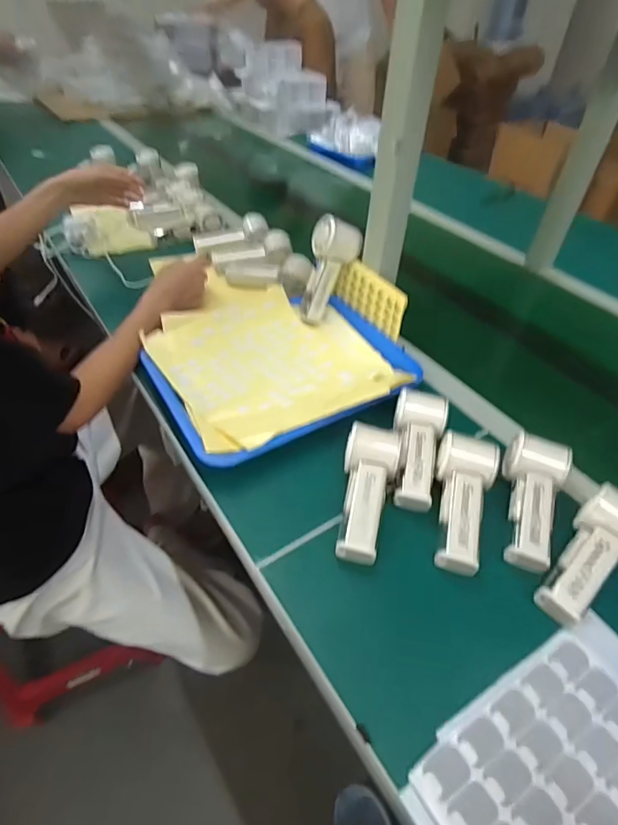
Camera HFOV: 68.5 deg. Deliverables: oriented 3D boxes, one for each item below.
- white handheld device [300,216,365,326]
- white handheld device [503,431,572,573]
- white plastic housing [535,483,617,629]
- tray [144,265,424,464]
[{"bbox_3d":[0.025,-0.216,0.704,0.065,0.158,0.051,26,20,21],"label":"white handheld device"},{"bbox_3d":[0.238,0.093,0.488,0.062,0.054,0.144,22,48,17],"label":"white handheld device"},{"bbox_3d":[0.279,0.140,0.445,0.148,0.032,0.061,-41,59,-21],"label":"white plastic housing"},{"bbox_3d":[-0.053,-0.083,0.648,0.329,0.041,0.319,-22,51,-24],"label":"tray"}]

